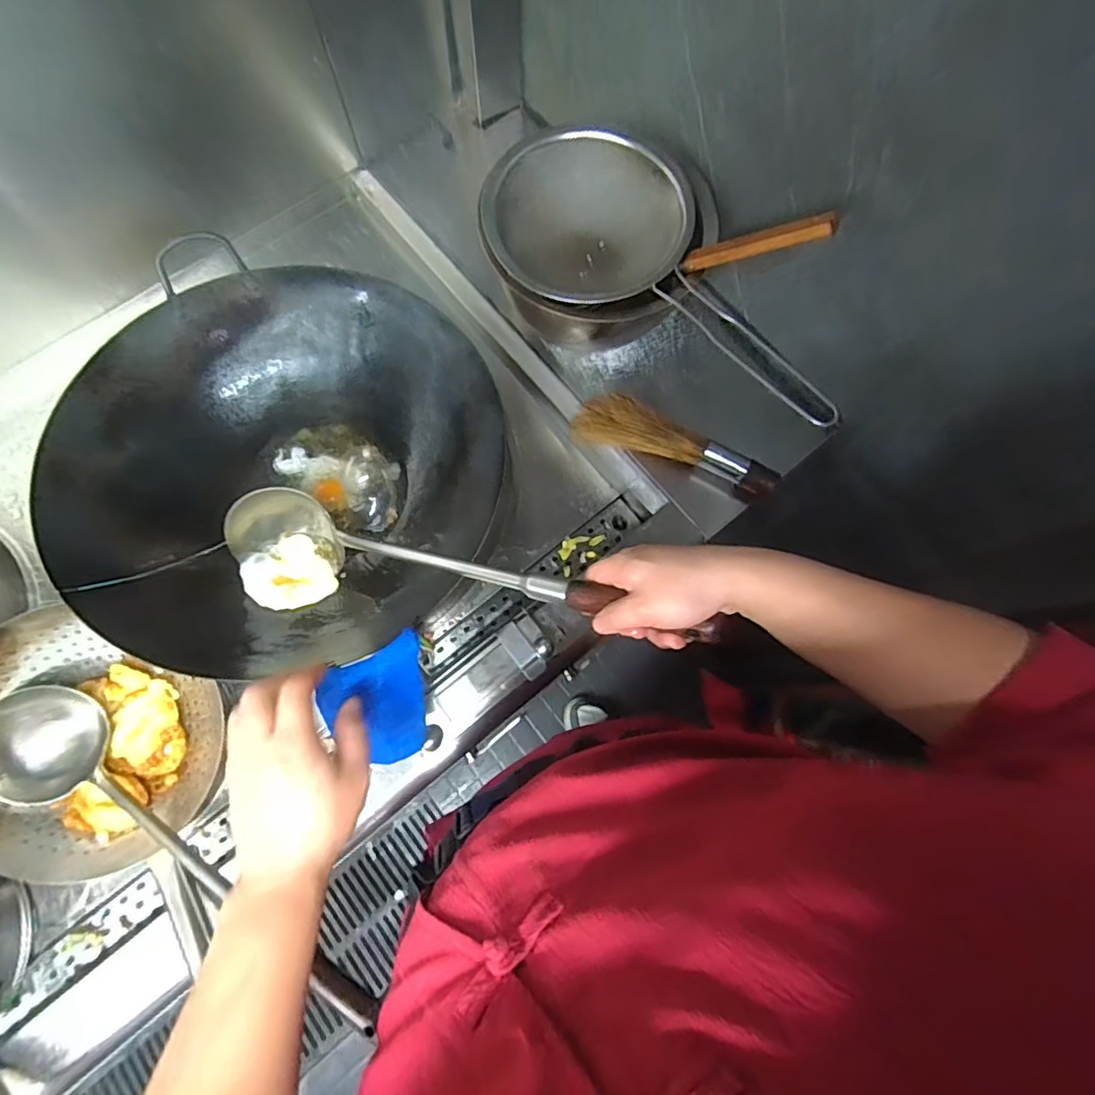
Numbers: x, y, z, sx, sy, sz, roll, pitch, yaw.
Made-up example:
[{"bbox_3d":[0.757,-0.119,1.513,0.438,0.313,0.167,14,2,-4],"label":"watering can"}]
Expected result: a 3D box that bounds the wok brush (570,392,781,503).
[{"bbox_3d":[0.170,-0.134,0.745,0.280,0.058,0.053,23,75,6],"label":"wok brush"}]

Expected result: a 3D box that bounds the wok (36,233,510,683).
[{"bbox_3d":[-0.299,-0.113,0.680,0.478,0.153,0.456,-18,75,-6],"label":"wok"}]

